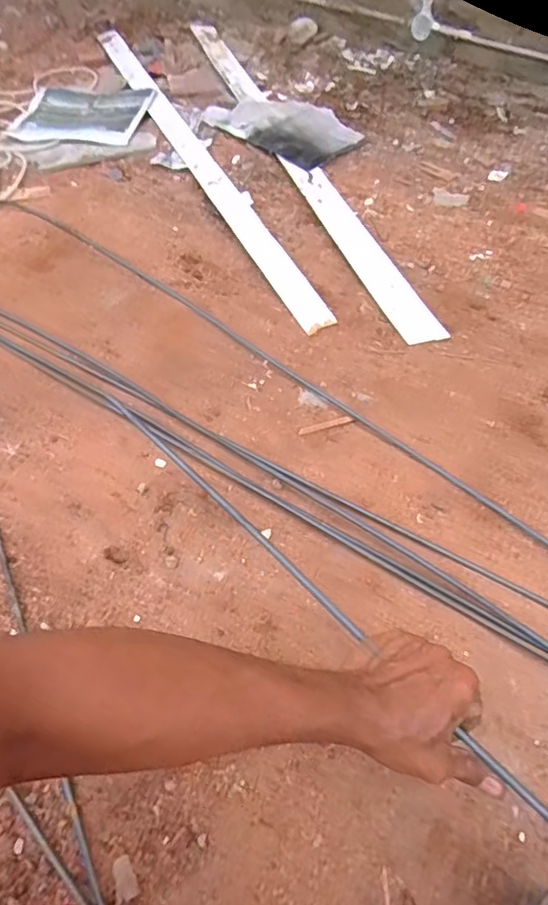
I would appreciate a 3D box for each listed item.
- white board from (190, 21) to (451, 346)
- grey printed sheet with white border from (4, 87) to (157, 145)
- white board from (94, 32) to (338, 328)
[{"bbox_3d":[0.030,-0.768,1.366,0.080,0.022,1.470,-13,57,-17],"label":"white board"},{"bbox_3d":[-0.521,-0.918,1.490,0.338,0.014,0.311,6,55,4],"label":"grey printed sheet with white border"},{"bbox_3d":[-0.216,-0.779,1.390,0.085,0.020,1.499,-20,55,-16],"label":"white board"}]

